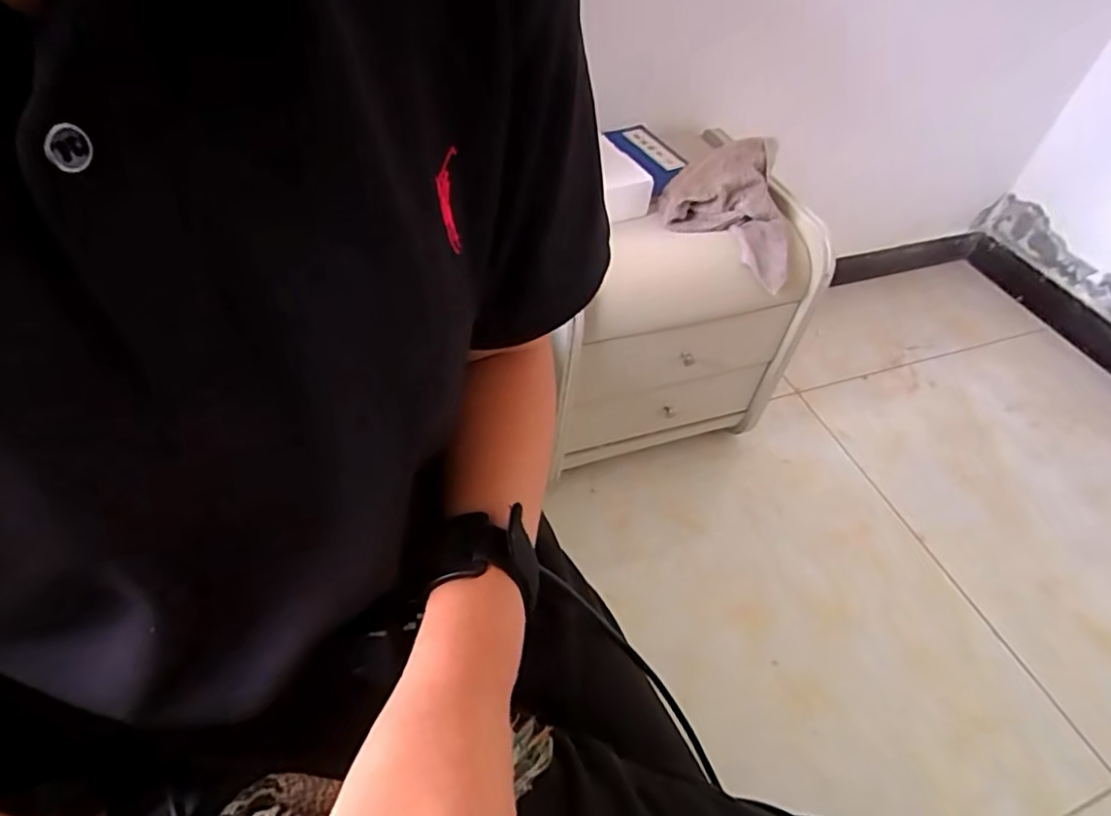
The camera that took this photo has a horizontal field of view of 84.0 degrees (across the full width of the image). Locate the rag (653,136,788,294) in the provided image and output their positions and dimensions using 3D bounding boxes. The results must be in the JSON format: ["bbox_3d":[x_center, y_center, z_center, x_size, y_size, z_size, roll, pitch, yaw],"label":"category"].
[{"bbox_3d":[0.266,-0.303,0.919,0.206,0.134,0.140,19,50,11],"label":"rag"}]

